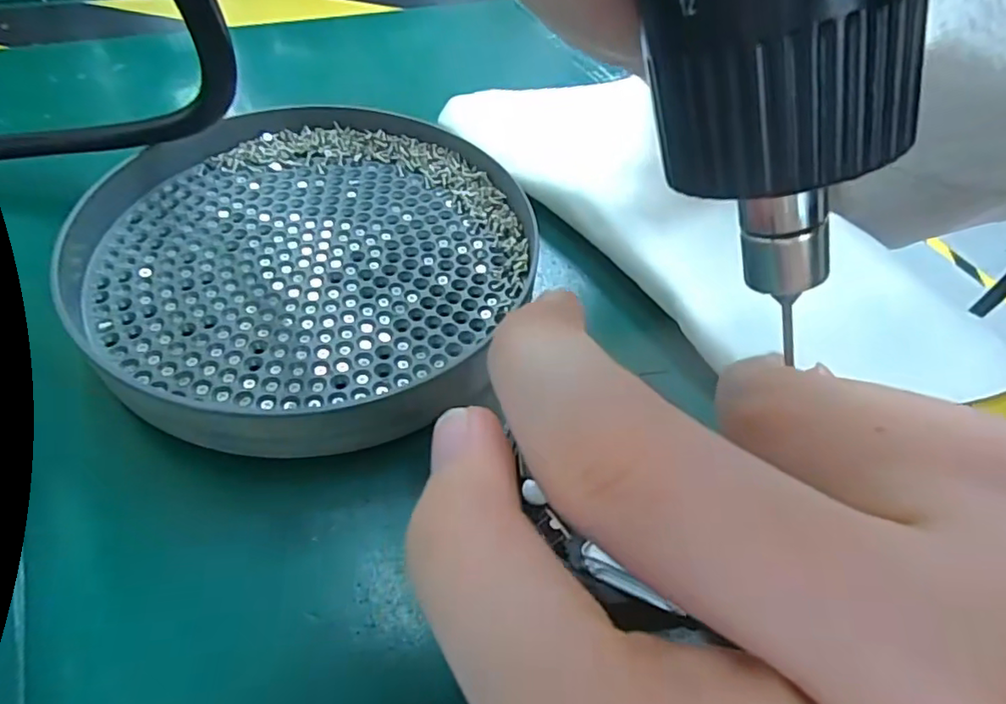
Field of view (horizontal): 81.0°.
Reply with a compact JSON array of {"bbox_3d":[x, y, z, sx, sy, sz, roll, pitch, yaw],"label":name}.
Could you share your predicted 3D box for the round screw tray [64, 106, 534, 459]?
[{"bbox_3d":[-0.051,-0.028,0.156,0.111,0.016,0.112,2,51,-3],"label":"round screw tray"}]

